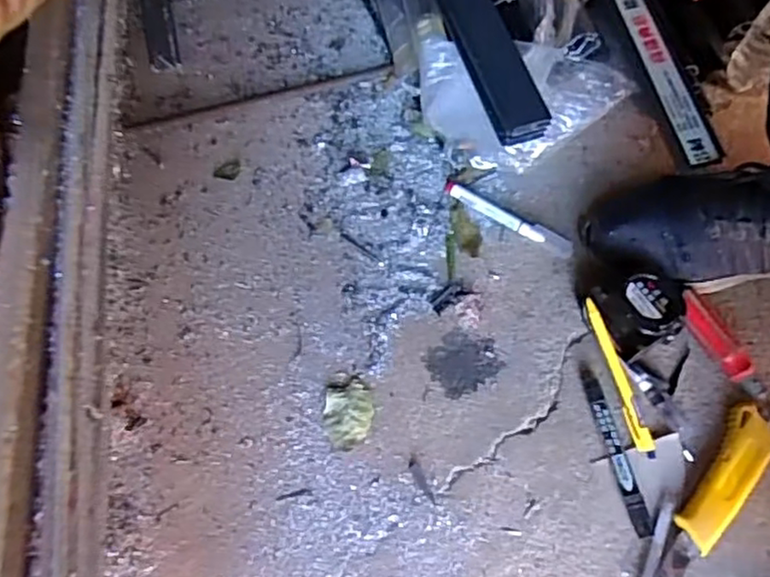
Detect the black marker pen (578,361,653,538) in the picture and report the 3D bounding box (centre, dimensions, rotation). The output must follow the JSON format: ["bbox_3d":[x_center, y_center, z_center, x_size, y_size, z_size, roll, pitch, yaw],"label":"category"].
[{"bbox_3d":[0.184,0.125,0.545,0.015,0.017,0.142,-11,66,-6],"label":"black marker pen"}]

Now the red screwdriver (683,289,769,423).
[{"bbox_3d":[0.309,0.082,0.561,0.024,0.028,0.188,-32,69,-14],"label":"red screwdriver"}]

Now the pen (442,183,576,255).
[{"bbox_3d":[0.115,-0.067,0.639,0.133,0.011,0.017,31,68,13],"label":"pen"}]

